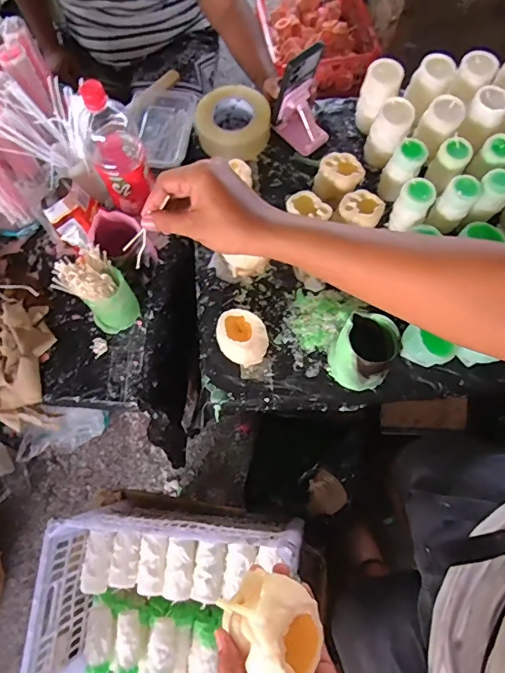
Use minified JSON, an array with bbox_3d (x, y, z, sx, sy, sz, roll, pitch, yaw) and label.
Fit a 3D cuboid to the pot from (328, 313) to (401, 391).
[{"bbox_3d":[0.160,0.026,0.662,0.081,0.110,0.080,-1,72,2],"label":"pot"}]

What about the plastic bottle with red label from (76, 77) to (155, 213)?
[{"bbox_3d":[-0.209,-0.293,0.687,0.072,0.204,0.085,-18,72,-4],"label":"plastic bottle with red label"}]

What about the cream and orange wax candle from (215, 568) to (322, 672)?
[{"bbox_3d":[0.018,0.249,0.398,0.074,0.069,0.076,-41,75,-11],"label":"cream and orange wax candle"}]

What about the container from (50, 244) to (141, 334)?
[{"bbox_3d":[-0.227,-0.064,0.691,0.077,0.148,0.073,-1,72,2],"label":"container"}]

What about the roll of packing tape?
[{"bbox_3d":[-0.035,-0.392,0.836,0.135,0.051,0.127,-13,72,-3],"label":"roll of packing tape"}]

